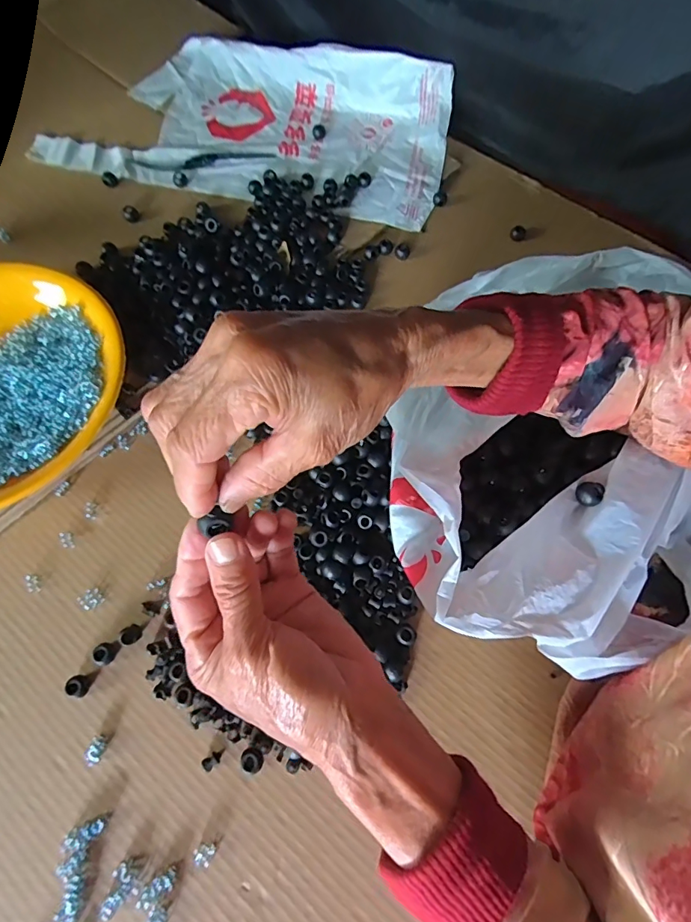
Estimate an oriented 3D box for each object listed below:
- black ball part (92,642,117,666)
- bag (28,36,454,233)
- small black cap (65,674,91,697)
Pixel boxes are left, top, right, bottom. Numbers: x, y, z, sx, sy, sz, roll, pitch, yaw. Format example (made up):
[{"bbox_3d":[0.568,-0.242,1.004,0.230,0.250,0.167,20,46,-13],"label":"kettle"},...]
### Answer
[{"bbox_3d":[-0.176,0.142,0.345,0.015,0.014,0.015,3,68,-1],"label":"black ball part"},{"bbox_3d":[-0.110,-0.417,0.552,0.465,0.049,0.243,11,68,3],"label":"bag"},{"bbox_3d":[-0.191,0.161,0.335,0.012,0.014,0.014,3,68,-1],"label":"small black cap"}]

